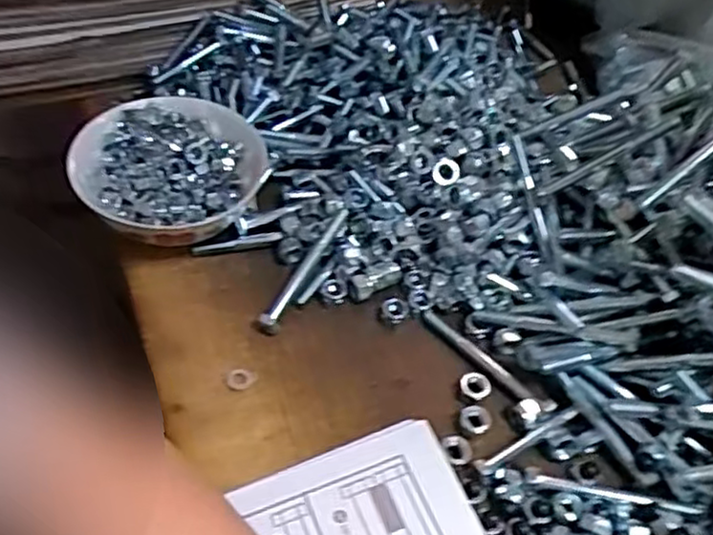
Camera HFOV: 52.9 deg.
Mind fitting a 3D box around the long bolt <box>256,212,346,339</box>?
[{"bbox_3d":[-0.037,0.001,0.501,0.015,0.022,0.105,22,54,16],"label":"long bolt"}]

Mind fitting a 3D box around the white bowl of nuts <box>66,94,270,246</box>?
[{"bbox_3d":[-0.130,-0.065,0.511,0.116,0.070,0.124,1,51,-1],"label":"white bowl of nuts"}]

